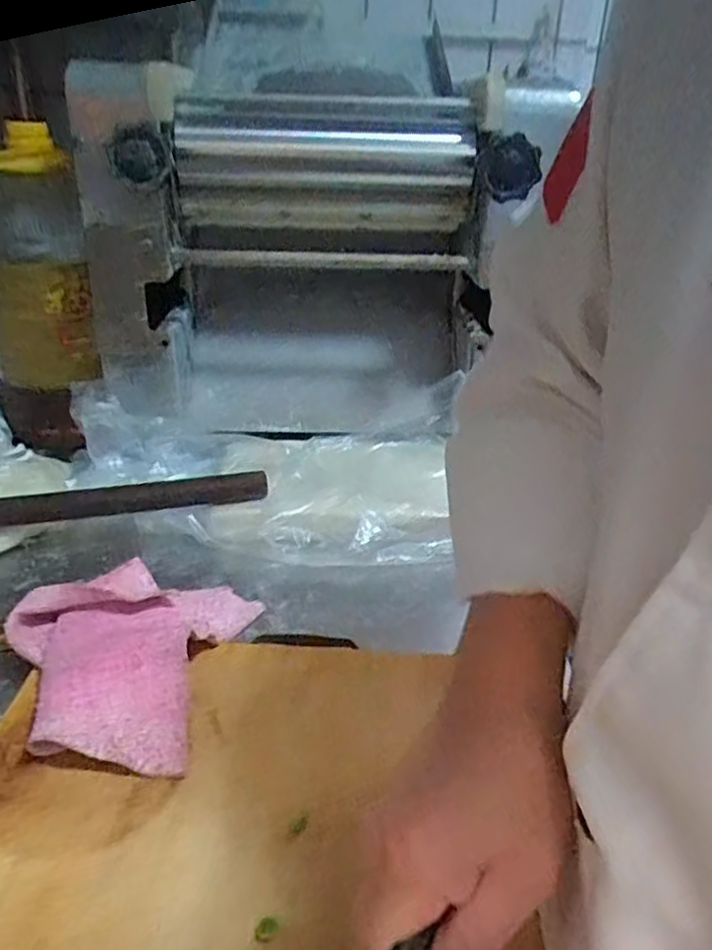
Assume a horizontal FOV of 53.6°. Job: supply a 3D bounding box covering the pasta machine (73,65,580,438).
[{"bbox_3d":[-0.059,-0.222,0.788,0.430,0.363,0.270,-5,28,-15],"label":"pasta machine"}]

